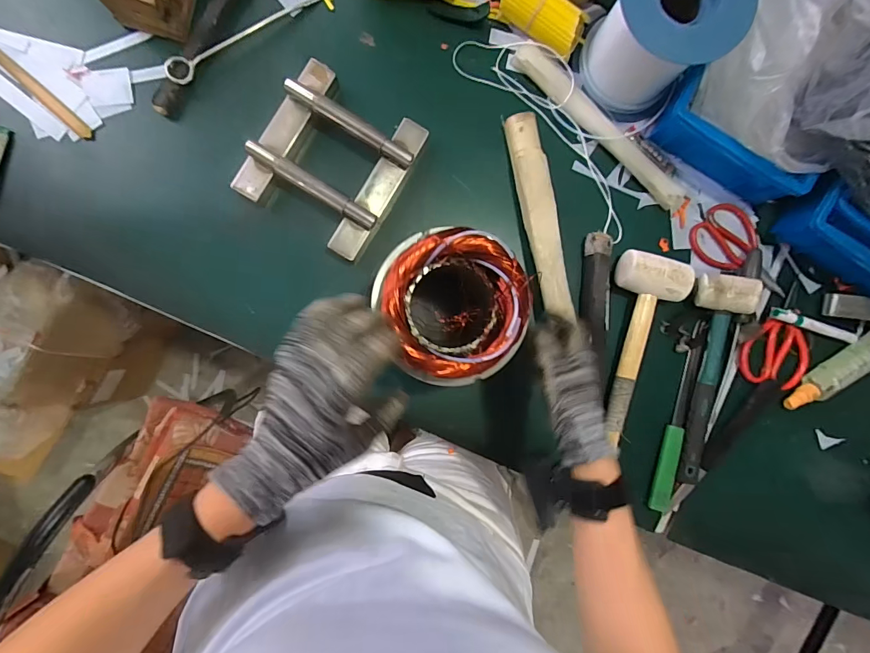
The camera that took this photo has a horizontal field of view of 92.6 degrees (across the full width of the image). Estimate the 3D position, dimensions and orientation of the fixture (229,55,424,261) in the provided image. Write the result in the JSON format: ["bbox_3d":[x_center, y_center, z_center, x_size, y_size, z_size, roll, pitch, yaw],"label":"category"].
[{"bbox_3d":[-0.131,-0.213,0.531,0.174,0.045,0.190,31,87,-4],"label":"fixture"}]

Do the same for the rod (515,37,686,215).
[{"bbox_3d":[0.230,-0.275,0.569,0.302,0.026,0.038,43,86,-3],"label":"rod"}]

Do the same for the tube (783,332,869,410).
[{"bbox_3d":[0.586,0.056,0.587,0.196,0.036,0.039,-33,92,-4],"label":"tube"}]

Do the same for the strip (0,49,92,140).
[{"bbox_3d":[-0.516,-0.313,0.518,0.207,0.004,0.017,42,86,-4],"label":"strip"}]

